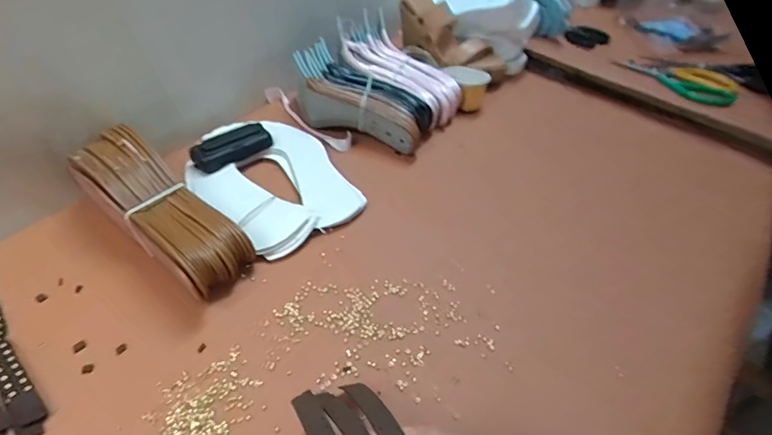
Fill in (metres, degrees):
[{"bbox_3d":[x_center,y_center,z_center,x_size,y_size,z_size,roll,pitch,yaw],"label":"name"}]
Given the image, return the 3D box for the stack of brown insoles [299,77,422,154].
[{"bbox_3d":[-0.040,-0.155,0.669,0.196,0.060,0.051,21,48,18],"label":"stack of brown insoles"}]

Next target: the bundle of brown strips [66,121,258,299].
[{"bbox_3d":[-0.254,-0.004,0.514,0.229,0.082,0.084,31,52,26],"label":"bundle of brown strips"}]

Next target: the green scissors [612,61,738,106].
[{"bbox_3d":[0.488,-0.231,0.785,0.194,0.020,0.055,35,52,25],"label":"green scissors"}]

